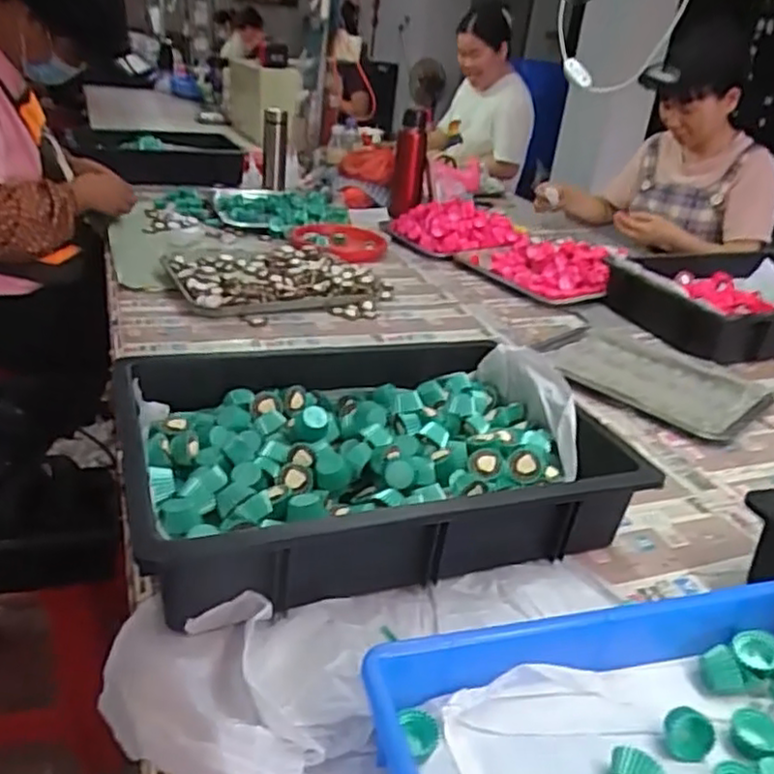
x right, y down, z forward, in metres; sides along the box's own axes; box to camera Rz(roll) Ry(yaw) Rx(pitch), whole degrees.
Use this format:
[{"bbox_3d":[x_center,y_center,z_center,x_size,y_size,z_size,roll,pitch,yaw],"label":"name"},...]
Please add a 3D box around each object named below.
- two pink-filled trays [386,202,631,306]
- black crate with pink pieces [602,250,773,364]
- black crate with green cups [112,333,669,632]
[{"bbox_3d":[0.273,-0.316,1.500,0.296,0.093,0.549,-19,38,-37],"label":"two pink-filled trays"},{"bbox_3d":[0.650,-0.147,1.233,0.434,0.118,0.314,-5,29,-23],"label":"black crate with pink pieces"},{"bbox_3d":[-0.015,0.058,0.676,0.448,0.096,0.328,-6,31,-20],"label":"black crate with green cups"}]

